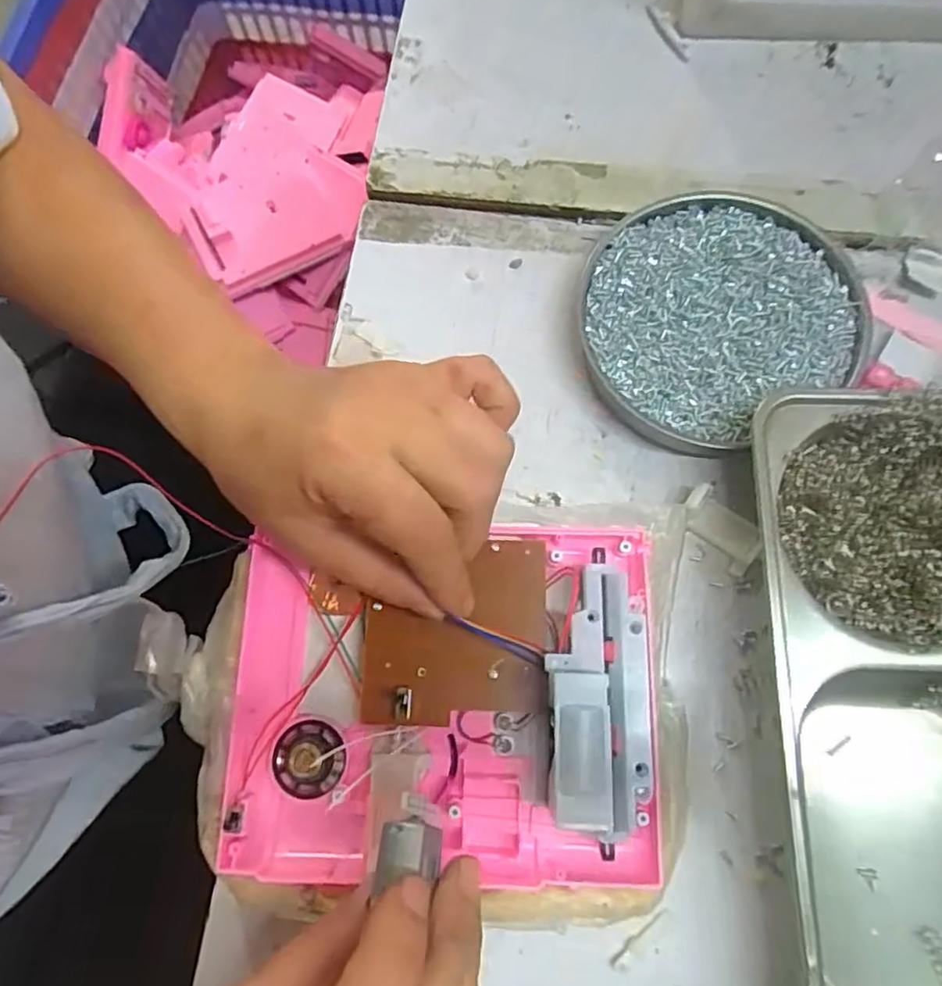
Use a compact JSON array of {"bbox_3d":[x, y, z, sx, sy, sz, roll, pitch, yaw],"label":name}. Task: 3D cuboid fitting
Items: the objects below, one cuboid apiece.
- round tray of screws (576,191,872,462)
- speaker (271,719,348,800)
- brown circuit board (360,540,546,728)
[{"bbox_3d":[0.120,-0.088,0.313,0.132,0.020,0.125,-1,74,2],"label":"round tray of screws"},{"bbox_3d":[-0.063,0.104,0.241,0.028,0.007,0.027,-1,74,2],"label":"speaker"},{"bbox_3d":[-0.006,0.056,0.254,0.072,0.009,0.072,1,74,2],"label":"brown circuit board"}]

